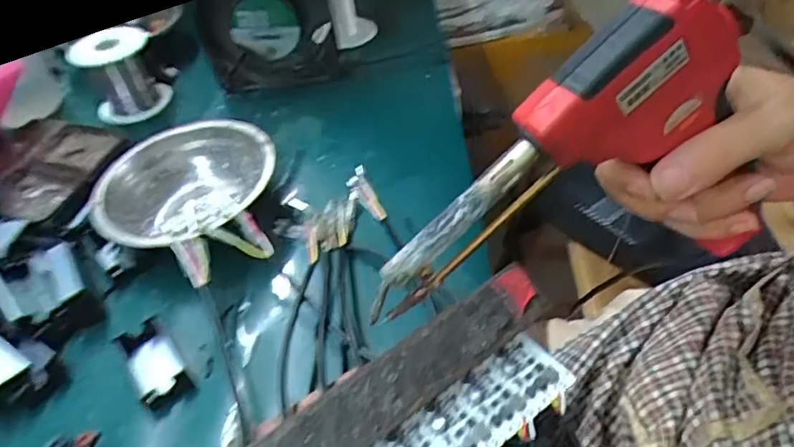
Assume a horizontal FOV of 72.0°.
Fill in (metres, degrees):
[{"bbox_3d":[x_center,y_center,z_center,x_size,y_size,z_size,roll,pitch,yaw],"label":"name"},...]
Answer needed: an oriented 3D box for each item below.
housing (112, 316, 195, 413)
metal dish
[{"bbox_3d":[-0.146,0.084,0.327,0.027,0.016,0.055,-30,51,-21],"label":"housing"},{"bbox_3d":[-0.151,-0.022,0.405,0.122,0.042,0.127,21,52,23],"label":"metal dish"}]

